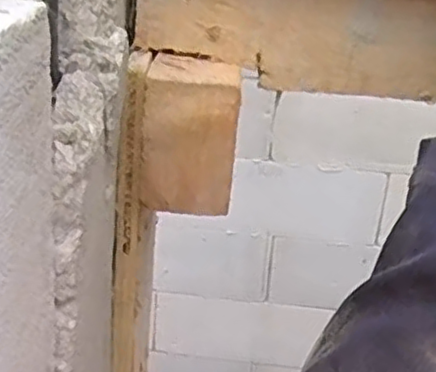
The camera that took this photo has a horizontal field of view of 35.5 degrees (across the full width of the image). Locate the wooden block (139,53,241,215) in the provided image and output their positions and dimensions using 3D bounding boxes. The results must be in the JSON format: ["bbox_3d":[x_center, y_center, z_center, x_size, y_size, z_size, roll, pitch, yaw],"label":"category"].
[{"bbox_3d":[-0.012,-0.022,0.282,0.037,0.056,0.032,3,25,-5],"label":"wooden block"}]

